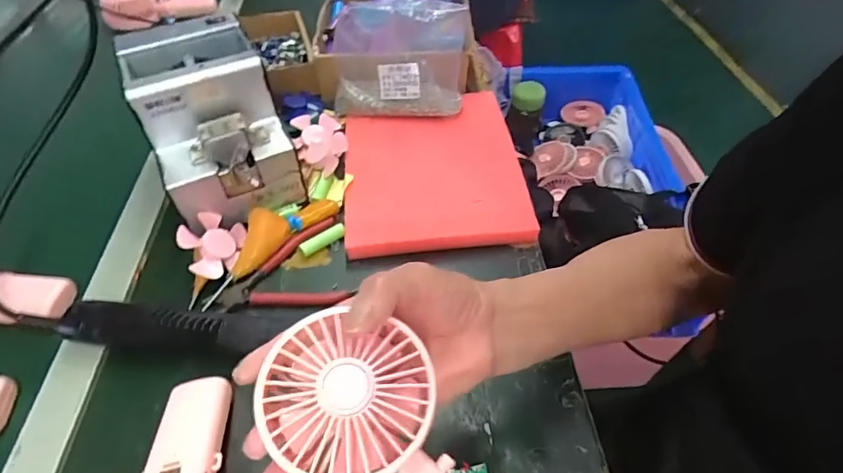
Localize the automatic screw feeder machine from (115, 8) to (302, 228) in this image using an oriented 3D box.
[{"bbox_3d":[-0.218,-0.120,0.515,0.122,0.144,0.165,-22,51,-16],"label":"automatic screw feeder machine"}]

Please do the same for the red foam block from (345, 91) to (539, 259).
[{"bbox_3d":[0.013,-0.078,0.561,0.195,0.028,0.220,-5,49,-2],"label":"red foam block"}]

